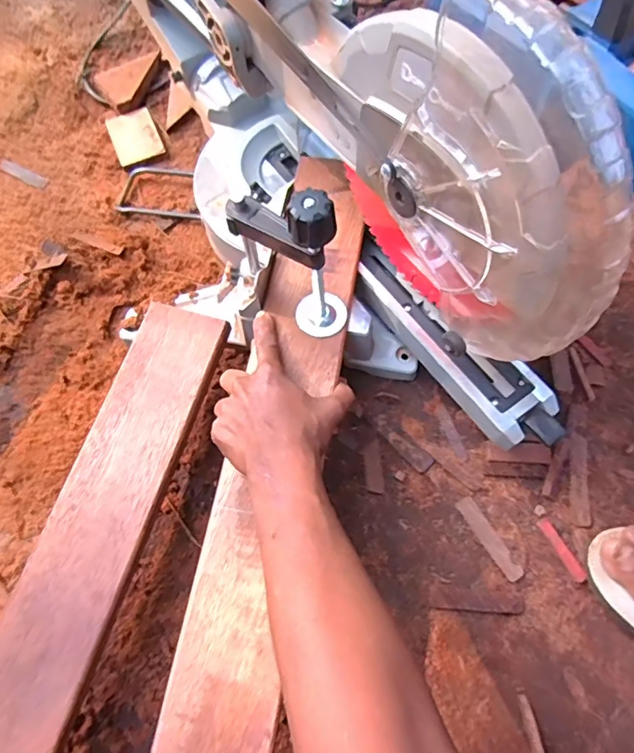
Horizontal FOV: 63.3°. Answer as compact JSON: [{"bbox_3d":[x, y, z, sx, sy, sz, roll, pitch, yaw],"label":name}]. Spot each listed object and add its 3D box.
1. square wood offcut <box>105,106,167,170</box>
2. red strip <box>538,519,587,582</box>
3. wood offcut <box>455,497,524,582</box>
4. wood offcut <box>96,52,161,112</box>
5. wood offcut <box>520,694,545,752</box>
[{"bbox_3d":[-0.263,-0.348,0.750,0.067,0.024,0.096,-23,66,-7],"label":"square wood offcut"},{"bbox_3d":[0.246,0.174,0.517,0.013,0.010,0.064,-26,68,-10],"label":"red strip"},{"bbox_3d":[0.177,0.165,0.526,0.018,0.004,0.090,-31,67,-10],"label":"wood offcut"},{"bbox_3d":[-0.296,-0.456,0.791,0.075,0.028,0.115,18,68,11],"label":"wood offcut"},{"bbox_3d":[0.191,0.318,0.453,0.008,0.009,0.064,-9,66,-3],"label":"wood offcut"}]

